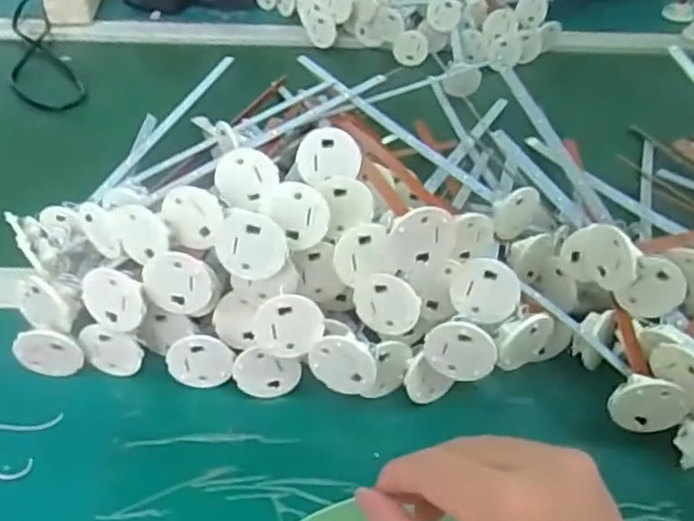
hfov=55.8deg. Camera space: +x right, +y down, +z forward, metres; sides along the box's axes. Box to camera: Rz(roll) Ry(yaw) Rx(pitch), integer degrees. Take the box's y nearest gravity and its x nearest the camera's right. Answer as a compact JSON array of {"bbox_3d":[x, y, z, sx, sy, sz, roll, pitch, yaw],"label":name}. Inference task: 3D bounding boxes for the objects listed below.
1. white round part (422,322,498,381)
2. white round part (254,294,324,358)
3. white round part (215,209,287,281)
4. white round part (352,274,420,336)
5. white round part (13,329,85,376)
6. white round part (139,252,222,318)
[{"bbox_3d":[0.062,0.049,0.356,0.038,0.031,0.011,8,42,8],"label":"white round part"},{"bbox_3d":[-0.032,0.036,0.359,0.037,0.036,0.004,6,18,-5],"label":"white round part"},{"bbox_3d":[-0.053,-0.008,0.354,0.038,0.036,0.007,24,19,3],"label":"white round part"},{"bbox_3d":[0.022,0.025,0.373,0.038,0.036,0.004,14,27,17],"label":"white round part"},{"bbox_3d":[-0.174,0.056,0.385,0.036,0.033,0.011,5,42,5],"label":"white round part"},{"bbox_3d":[-0.093,0.013,0.365,0.042,0.038,0.006,19,27,-2],"label":"white round part"}]

